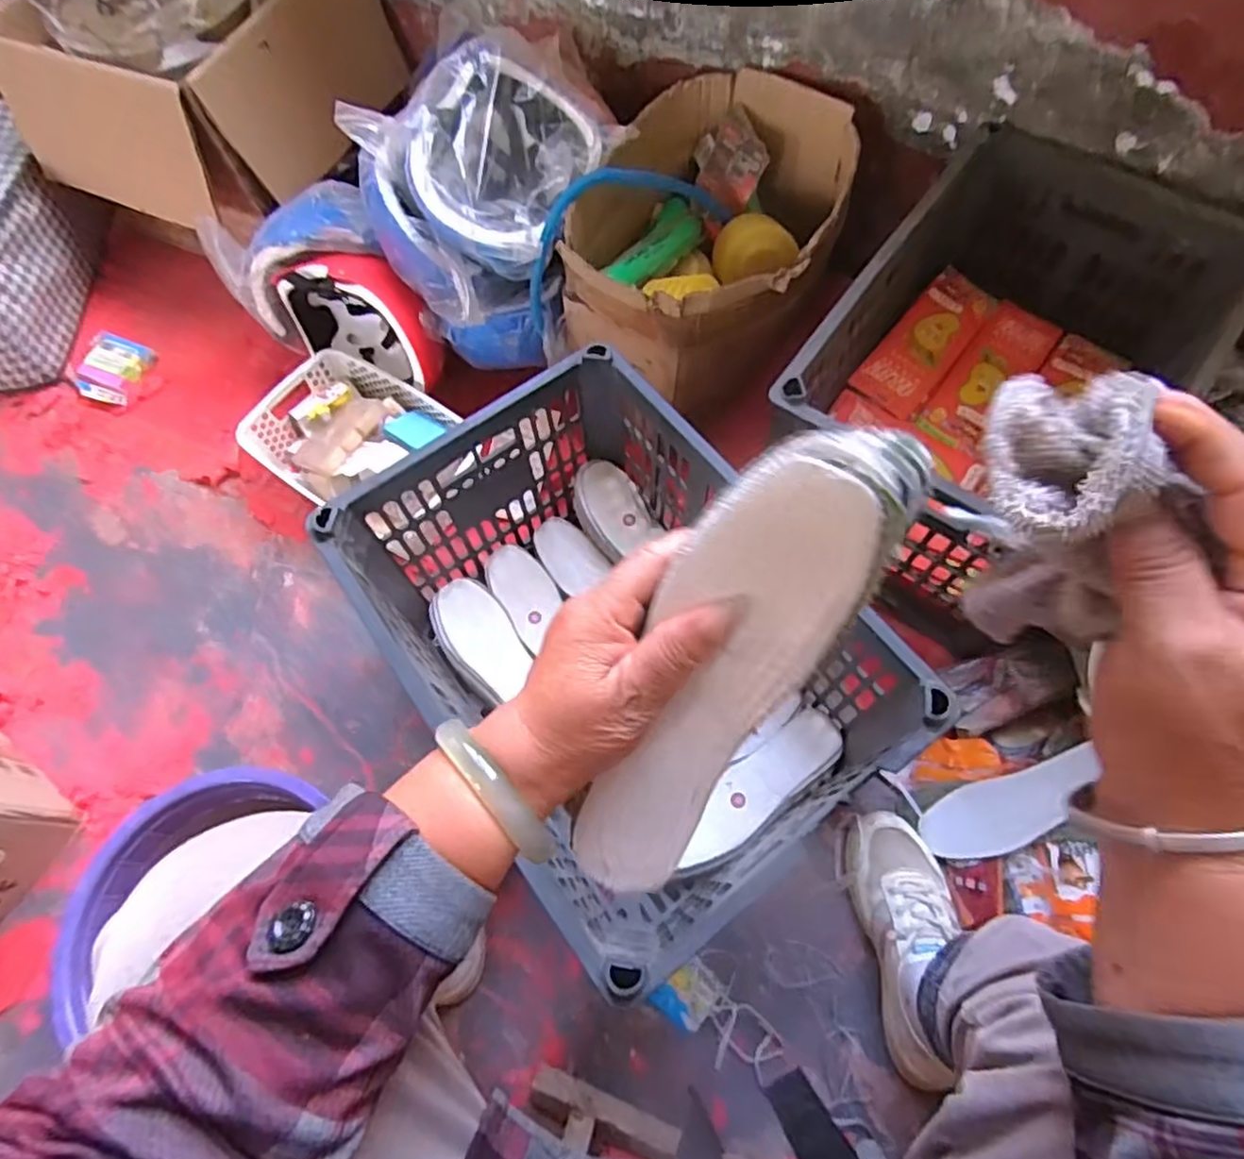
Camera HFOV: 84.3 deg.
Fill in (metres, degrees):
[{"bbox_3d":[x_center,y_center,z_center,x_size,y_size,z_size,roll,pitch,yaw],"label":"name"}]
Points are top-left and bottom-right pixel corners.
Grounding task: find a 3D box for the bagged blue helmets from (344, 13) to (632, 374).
[{"bbox_3d":[-0.164,-0.467,0.877,0.262,0.280,0.305,23,69,12],"label":"bagged blue helmets"}]

